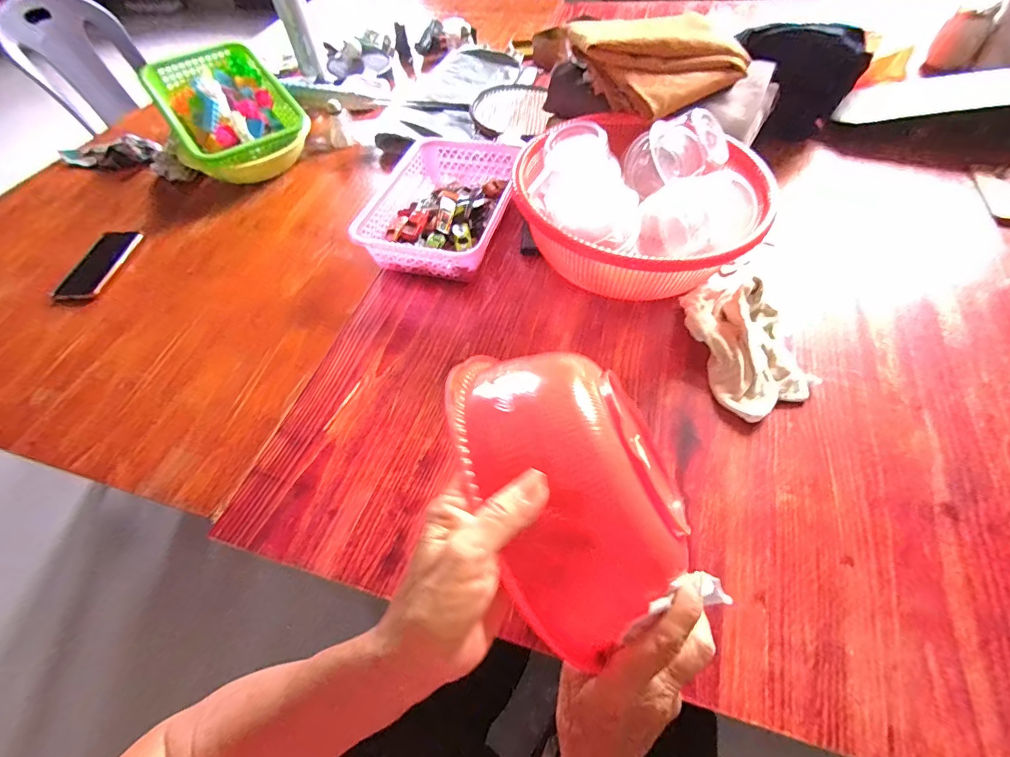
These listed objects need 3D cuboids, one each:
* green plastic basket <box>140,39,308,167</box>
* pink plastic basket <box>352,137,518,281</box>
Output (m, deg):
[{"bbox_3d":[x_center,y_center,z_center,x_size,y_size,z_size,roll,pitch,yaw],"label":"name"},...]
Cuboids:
[{"bbox_3d":[-0.550,-0.533,0.868,0.231,0.100,0.323,-32,73,-20],"label":"green plastic basket"},{"bbox_3d":[-0.095,-0.294,0.739,0.211,0.076,0.316,10,57,12],"label":"pink plastic basket"}]

